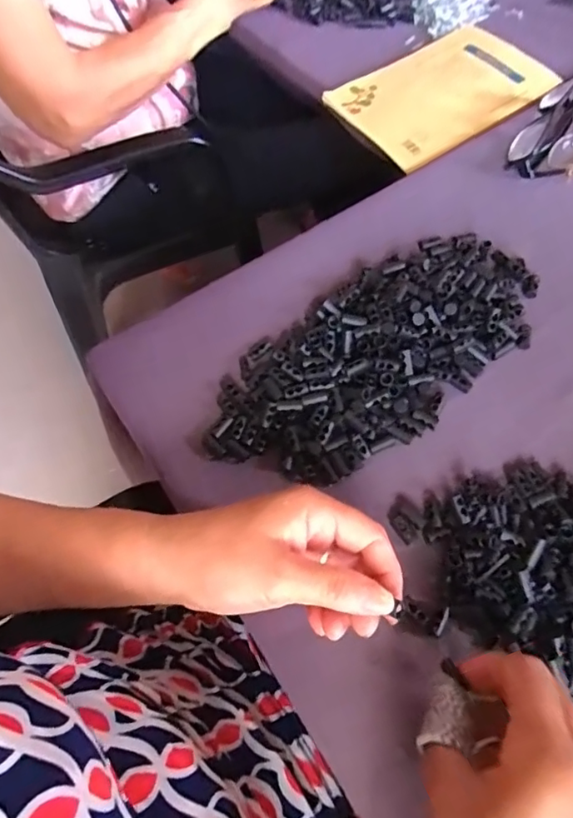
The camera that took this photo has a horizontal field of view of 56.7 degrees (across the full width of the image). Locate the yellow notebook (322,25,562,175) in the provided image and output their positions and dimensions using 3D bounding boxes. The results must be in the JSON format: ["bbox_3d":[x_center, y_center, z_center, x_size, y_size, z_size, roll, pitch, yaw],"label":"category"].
[{"bbox_3d":[0.173,-0.334,0.548,0.231,0.012,0.143,-34,66,-12],"label":"yellow notebook"}]

